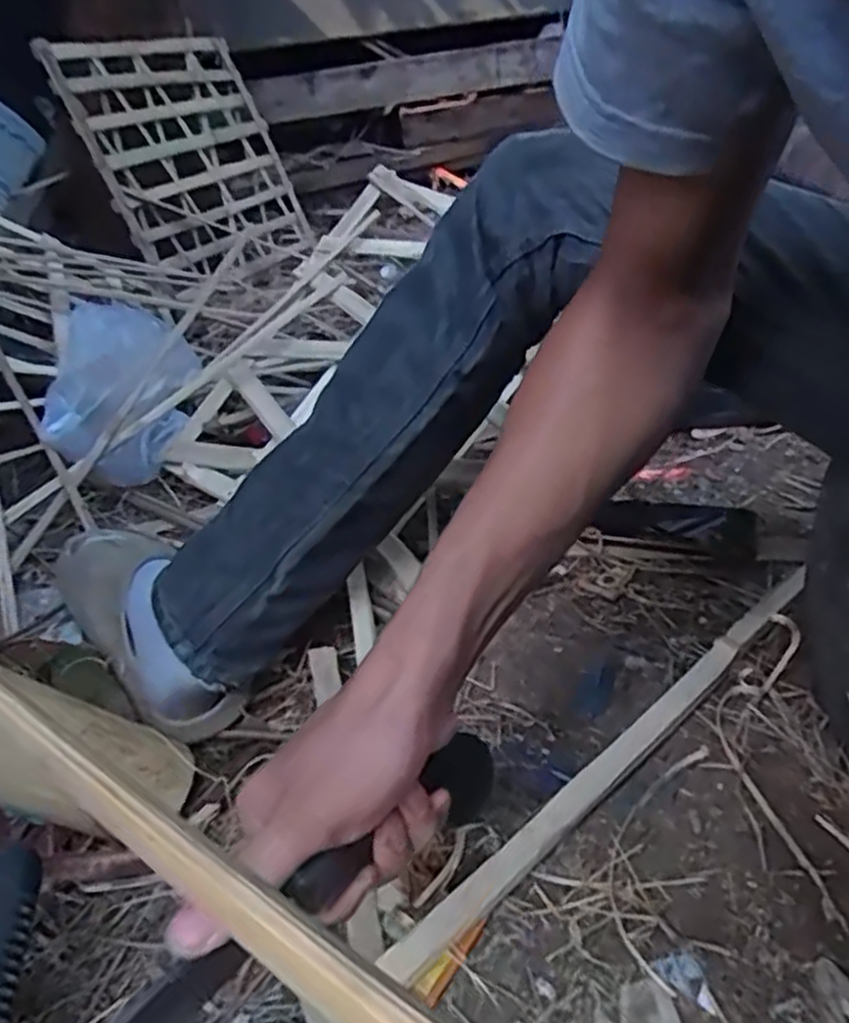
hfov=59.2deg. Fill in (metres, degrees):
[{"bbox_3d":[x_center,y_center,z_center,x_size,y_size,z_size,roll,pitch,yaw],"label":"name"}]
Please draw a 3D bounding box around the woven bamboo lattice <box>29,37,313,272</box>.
[{"bbox_3d":[-0.441,-0.667,1.428,0.034,0.421,0.518,-5,29,31],"label":"woven bamboo lattice"}]

